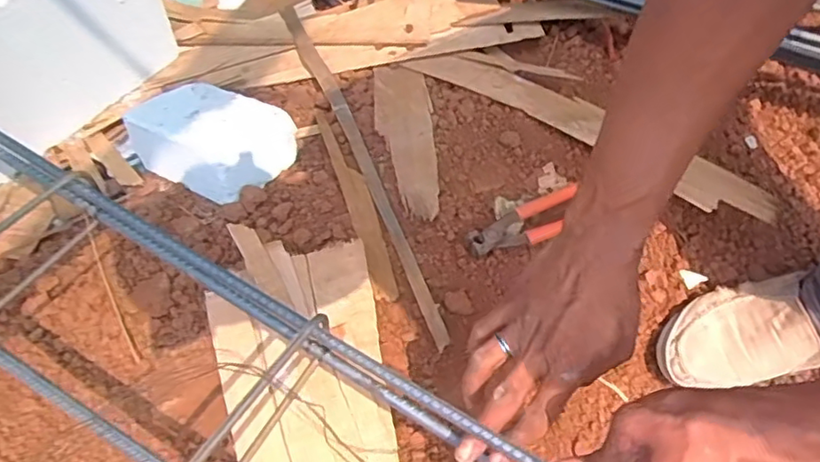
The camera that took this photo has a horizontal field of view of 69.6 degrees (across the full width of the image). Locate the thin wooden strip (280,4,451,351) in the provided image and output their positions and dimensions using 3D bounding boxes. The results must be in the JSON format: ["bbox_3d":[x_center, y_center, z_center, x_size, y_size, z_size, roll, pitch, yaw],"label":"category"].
[{"bbox_3d":[-0.073,-0.118,0.745,0.029,0.010,0.626,-6,50,-26],"label":"thin wooden strip"}]

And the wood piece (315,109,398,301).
[{"bbox_3d":[-0.064,-0.045,0.678,0.036,0.009,0.302,-8,49,-15],"label":"wood piece"}]

